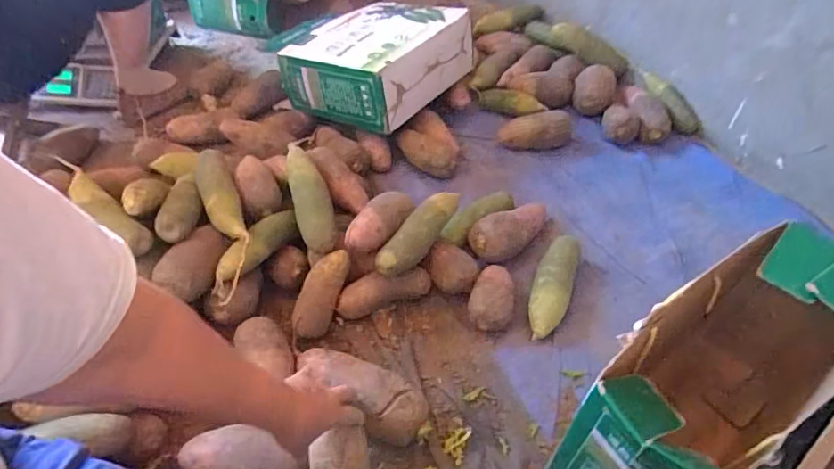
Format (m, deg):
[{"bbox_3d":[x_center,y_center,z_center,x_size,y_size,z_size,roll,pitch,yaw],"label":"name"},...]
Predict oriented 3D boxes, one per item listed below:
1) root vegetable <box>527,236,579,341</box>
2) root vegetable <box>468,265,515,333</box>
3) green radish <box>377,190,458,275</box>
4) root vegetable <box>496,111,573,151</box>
[{"bbox_3d":[0.228,0.083,0.851,0.062,0.049,0.197,17,50,14],"label":"root vegetable"},{"bbox_3d":[0.123,0.101,0.829,0.070,0.047,0.118,12,49,9],"label":"root vegetable"},{"bbox_3d":[0.005,0.000,0.847,0.053,0.065,0.191,28,53,22],"label":"green radish"},{"bbox_3d":[0.255,-0.225,1.105,0.155,0.063,0.068,-6,46,14],"label":"root vegetable"}]

